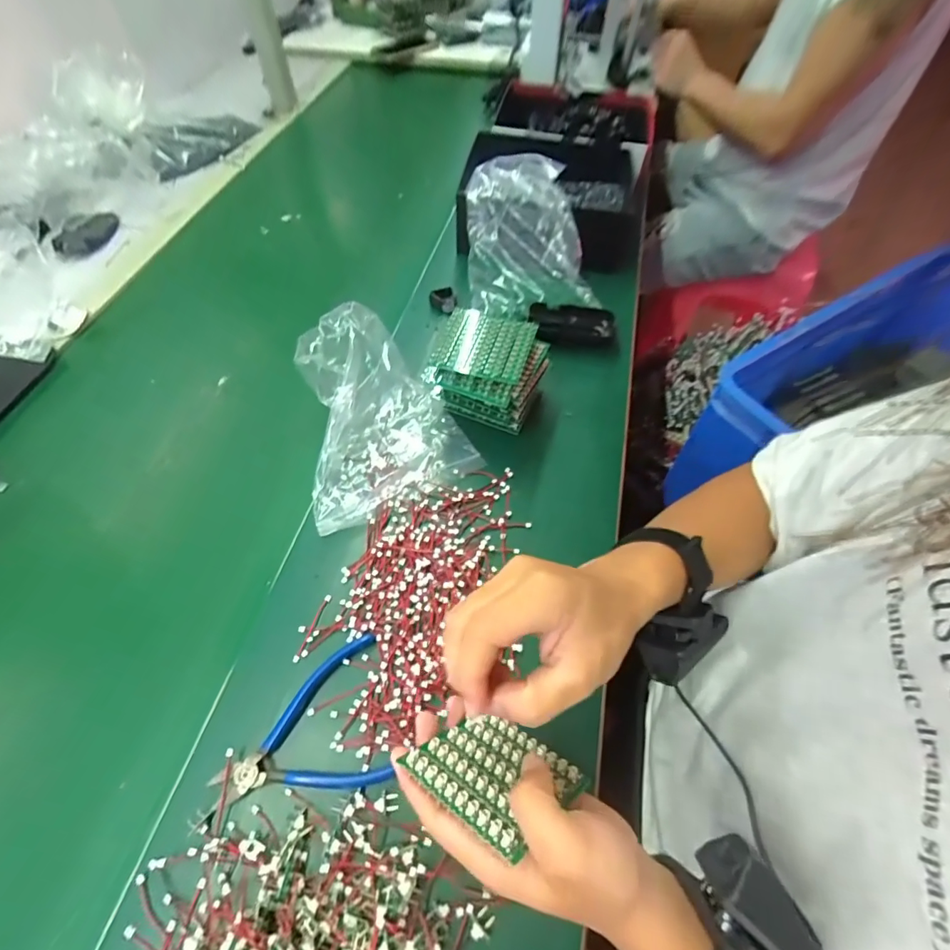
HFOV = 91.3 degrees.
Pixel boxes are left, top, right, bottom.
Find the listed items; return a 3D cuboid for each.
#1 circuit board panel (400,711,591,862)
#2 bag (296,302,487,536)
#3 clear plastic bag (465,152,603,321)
[{"bbox_3d":[0.013,0.172,0.273,0.077,0.083,0.005,18,98,38],"label":"circuit board panel"},{"bbox_3d":[-0.118,-0.072,0.471,0.169,0.066,0.216,-27,63,-18],"label":"bag"},{"bbox_3d":[0.065,-0.311,0.594,0.151,0.110,0.187,-8,59,-8],"label":"clear plastic bag"}]

